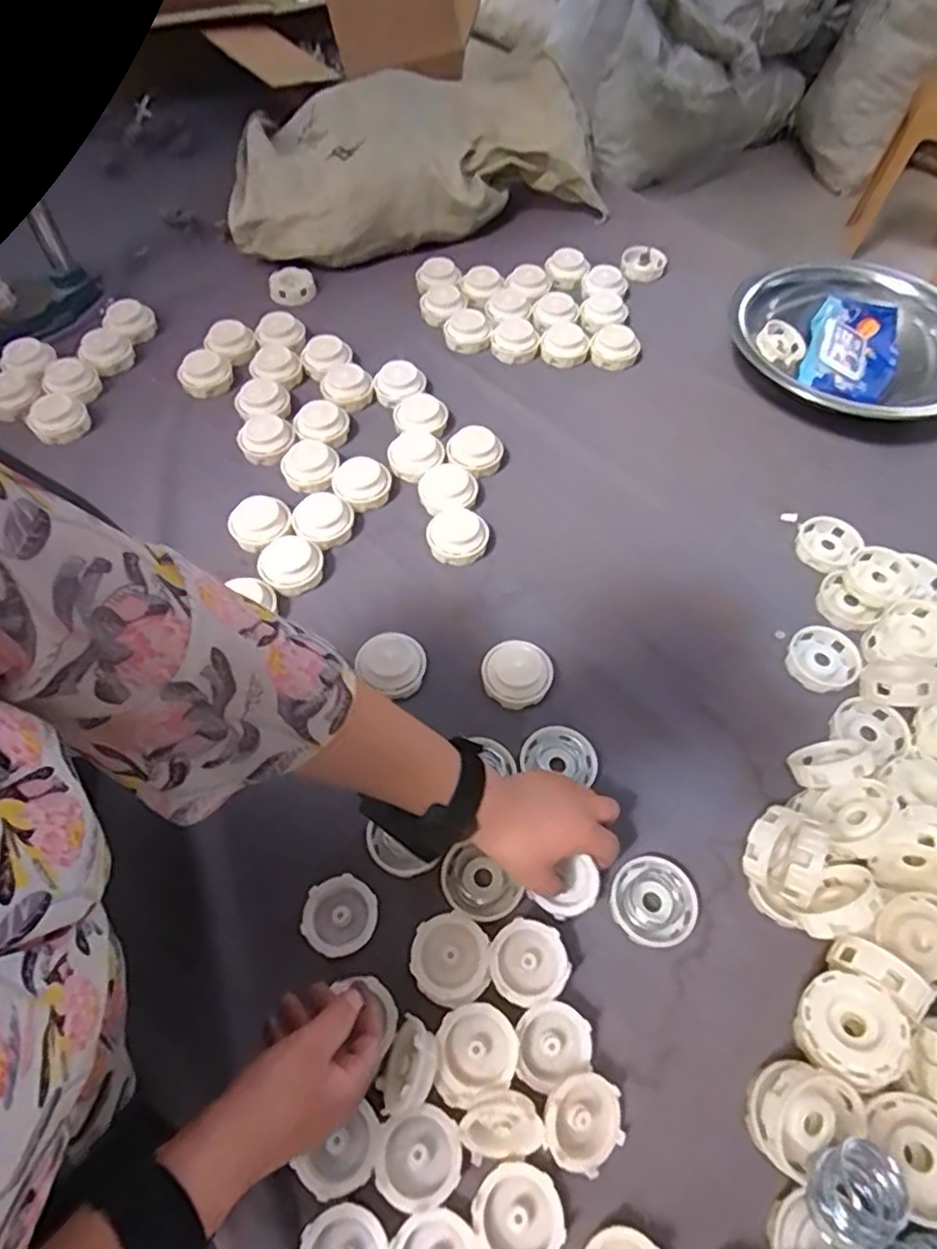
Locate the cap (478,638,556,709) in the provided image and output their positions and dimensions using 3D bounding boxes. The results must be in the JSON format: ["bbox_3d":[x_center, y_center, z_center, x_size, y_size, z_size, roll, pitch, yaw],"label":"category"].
[{"bbox_3d":[0.043,0.045,0.604,0.062,0.031,0.057,-1,58,2],"label":"cap"}]

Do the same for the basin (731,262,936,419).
[{"bbox_3d":[0.472,-0.335,0.823,0.279,0.081,0.279,-1,58,2],"label":"basin"}]

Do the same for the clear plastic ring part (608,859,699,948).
[{"bbox_3d":[0.139,0.209,0.508,0.061,0.015,0.061,-1,58,2],"label":"clear plastic ring part"}]

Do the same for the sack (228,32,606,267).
[{"bbox_3d":[-0.084,-0.677,0.991,0.522,0.149,0.292,-22,60,-11],"label":"sack"}]

